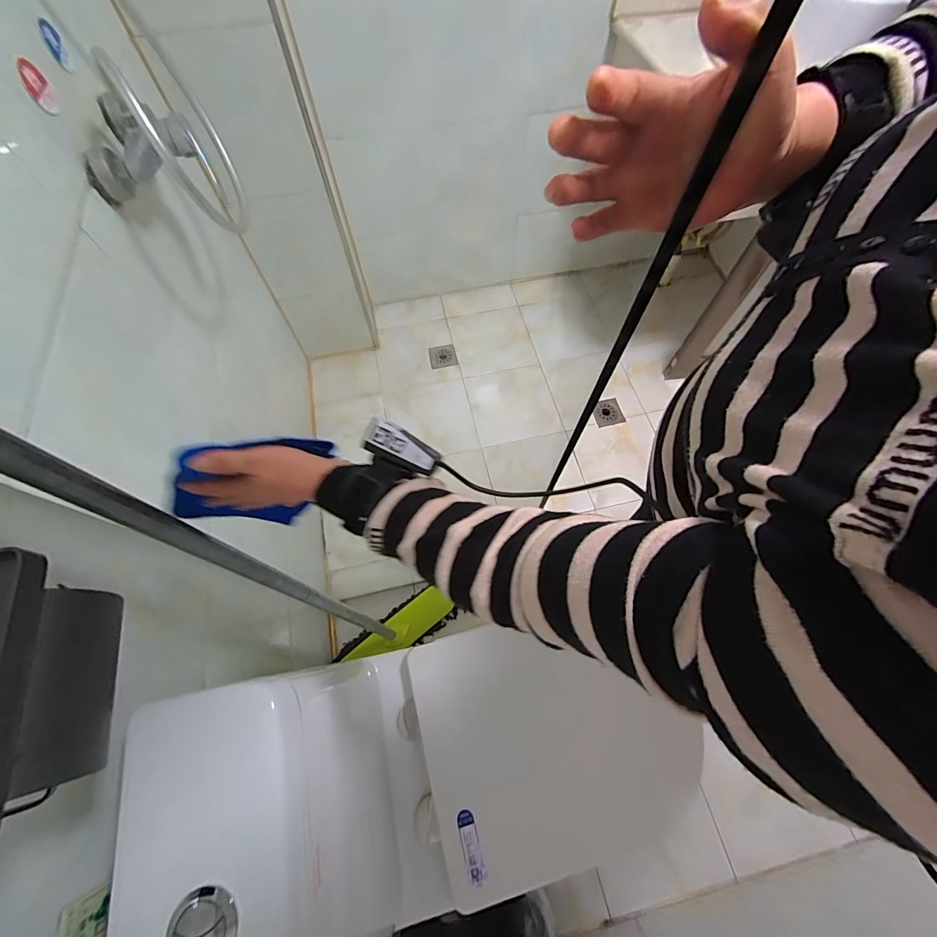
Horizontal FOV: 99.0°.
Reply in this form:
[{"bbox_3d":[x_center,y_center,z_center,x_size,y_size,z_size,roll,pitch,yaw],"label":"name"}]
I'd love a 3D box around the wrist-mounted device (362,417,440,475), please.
[{"bbox_3d":[-0.058,-0.019,0.356,0.069,0.012,0.030,27,67,5],"label":"wrist-mounted device"}]

